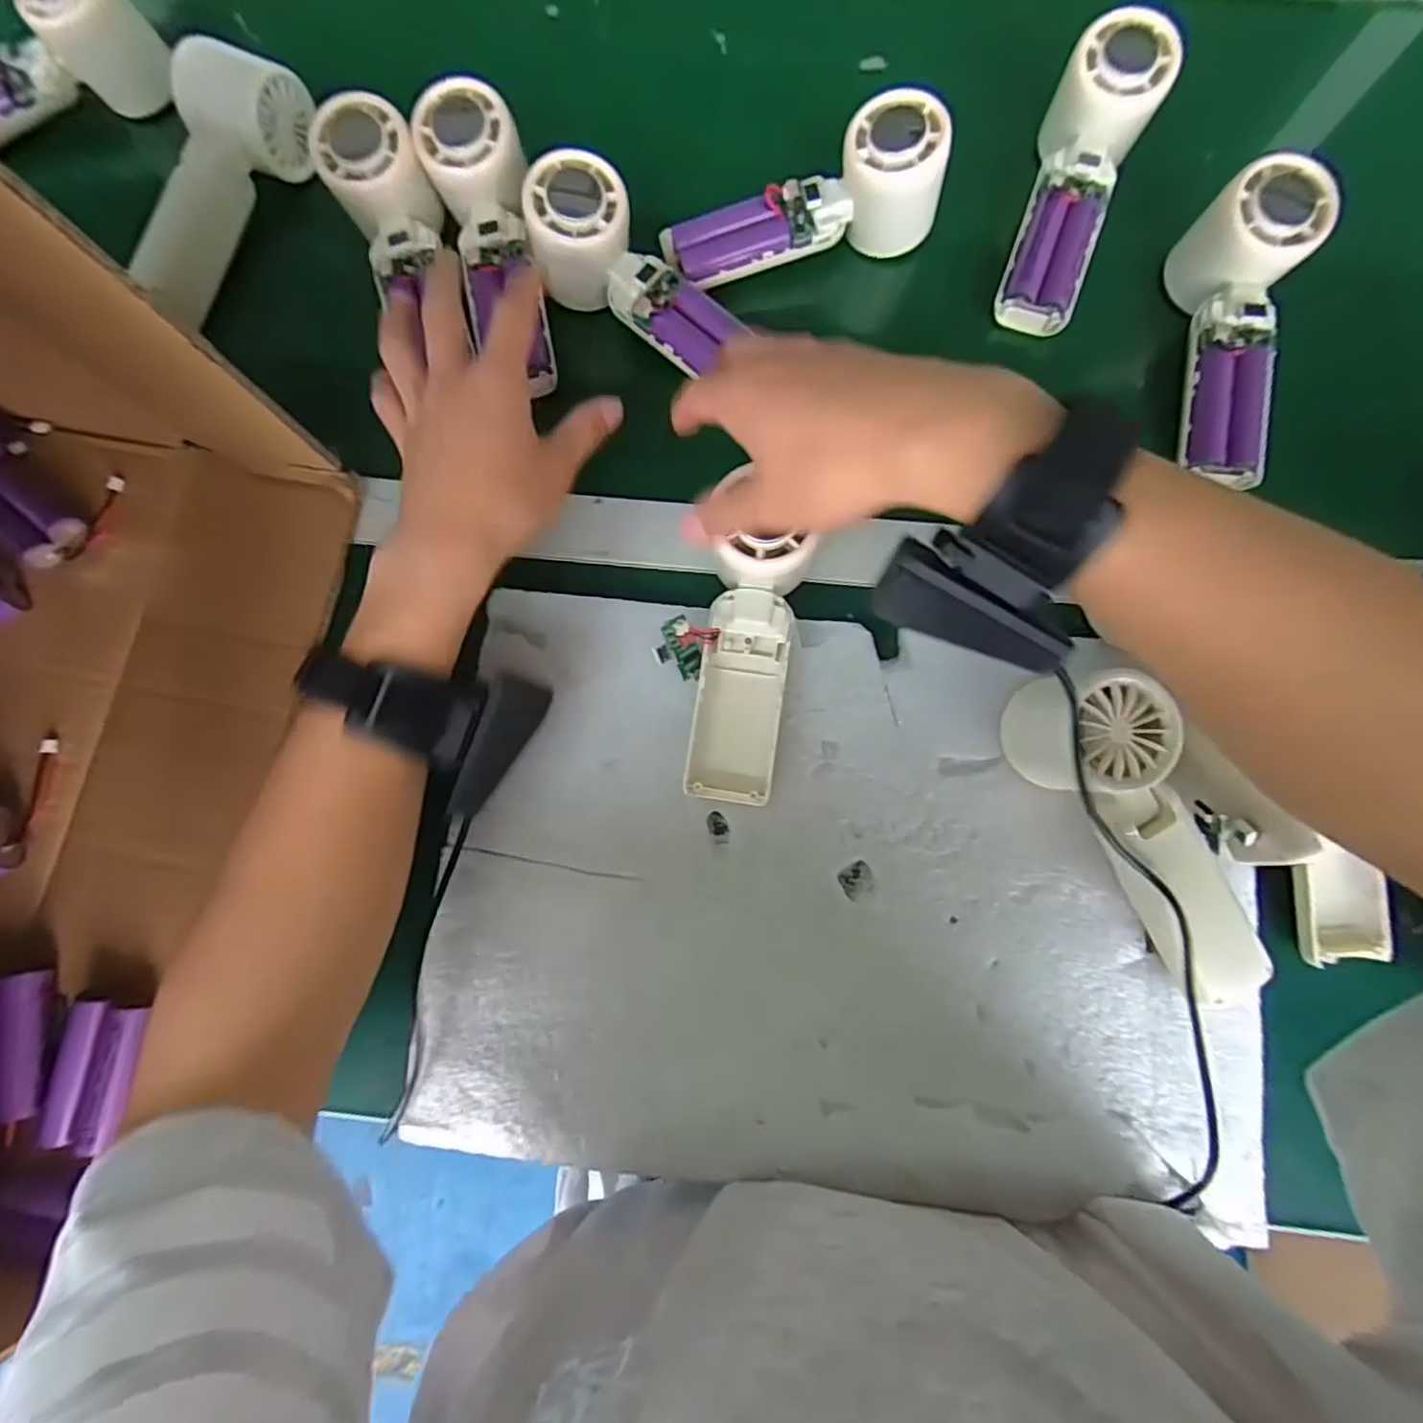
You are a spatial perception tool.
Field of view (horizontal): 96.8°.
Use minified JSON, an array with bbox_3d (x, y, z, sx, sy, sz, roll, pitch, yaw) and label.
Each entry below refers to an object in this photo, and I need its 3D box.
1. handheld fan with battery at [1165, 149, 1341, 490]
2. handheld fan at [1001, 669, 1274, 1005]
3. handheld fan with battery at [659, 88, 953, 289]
[{"bbox_3d":[0.292,-0.210,0.354,0.051,0.050,0.166,3,94,0],"label":"handheld fan with battery"},{"bbox_3d":[0.204,0.059,0.292,0.055,0.057,0.163,-29,82,-4],"label":"handheld fan"},{"bbox_3d":[0.054,-0.297,0.377,0.166,0.054,0.054,-13,82,10],"label":"handheld fan with battery"}]

